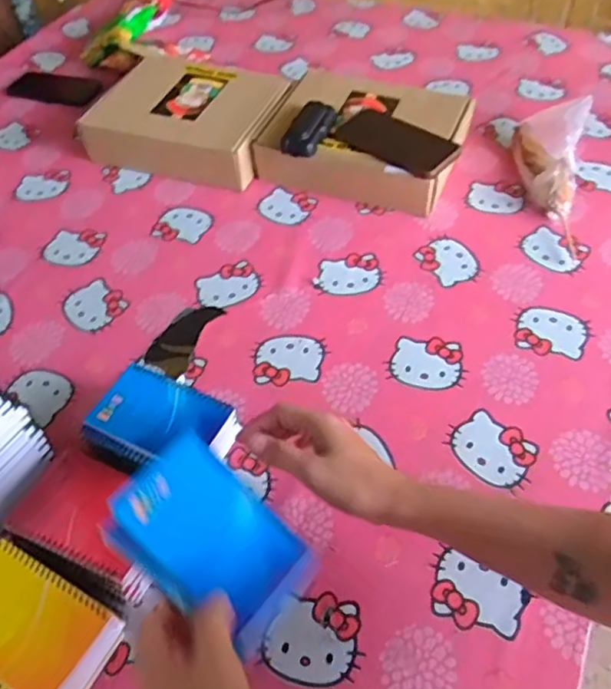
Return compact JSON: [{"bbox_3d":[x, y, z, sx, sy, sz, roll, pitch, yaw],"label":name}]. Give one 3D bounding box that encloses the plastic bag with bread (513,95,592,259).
[{"bbox_3d":[0.338,-0.238,0.854,0.091,0.096,0.221,7,52,11],"label":"plastic bag with bread"}]

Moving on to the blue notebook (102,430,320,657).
[{"bbox_3d":[-0.067,0.141,0.443,0.142,0.007,0.091,45,62,1],"label":"blue notebook"}]

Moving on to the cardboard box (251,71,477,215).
[{"bbox_3d":[0.089,-0.307,0.923,0.285,0.084,0.217,16,55,18],"label":"cardboard box"}]

